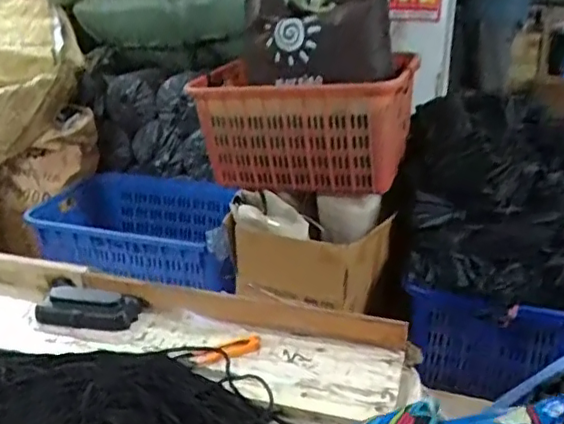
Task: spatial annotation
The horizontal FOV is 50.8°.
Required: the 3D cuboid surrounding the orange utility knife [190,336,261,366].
[{"bbox_3d":[-0.054,0.141,0.601,0.072,0.009,0.021,-11,27,-21],"label":"orange utility knife"}]

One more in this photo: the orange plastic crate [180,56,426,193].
[{"bbox_3d":[0.050,-0.233,1.637,0.589,0.311,0.303,5,24,10],"label":"orange plastic crate"}]

